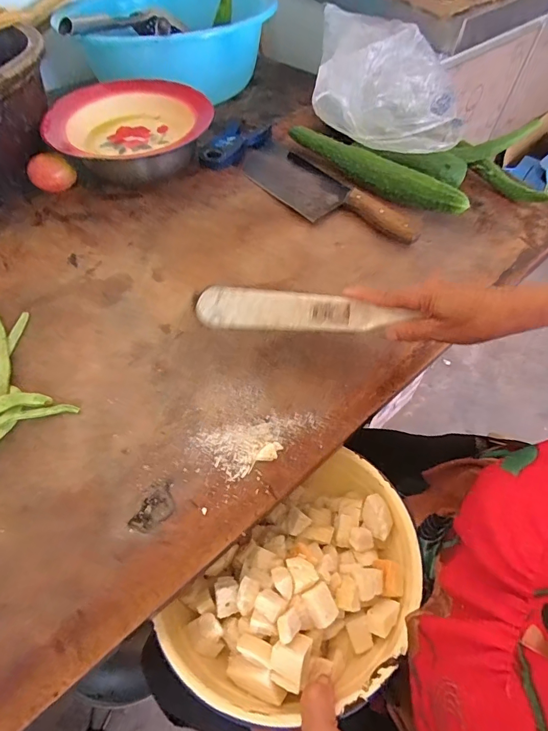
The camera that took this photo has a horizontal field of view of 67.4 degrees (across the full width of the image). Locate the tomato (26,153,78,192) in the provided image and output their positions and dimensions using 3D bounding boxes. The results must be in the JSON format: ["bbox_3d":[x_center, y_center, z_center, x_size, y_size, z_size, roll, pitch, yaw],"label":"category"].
[{"bbox_3d":[-0.318,-0.274,0.591,0.059,0.044,0.044,-24,63,-17],"label":"tomato"}]

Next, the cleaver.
[{"bbox_3d":[0.067,-0.262,0.617,0.103,0.026,0.317,-36,67,-22],"label":"cleaver"}]

